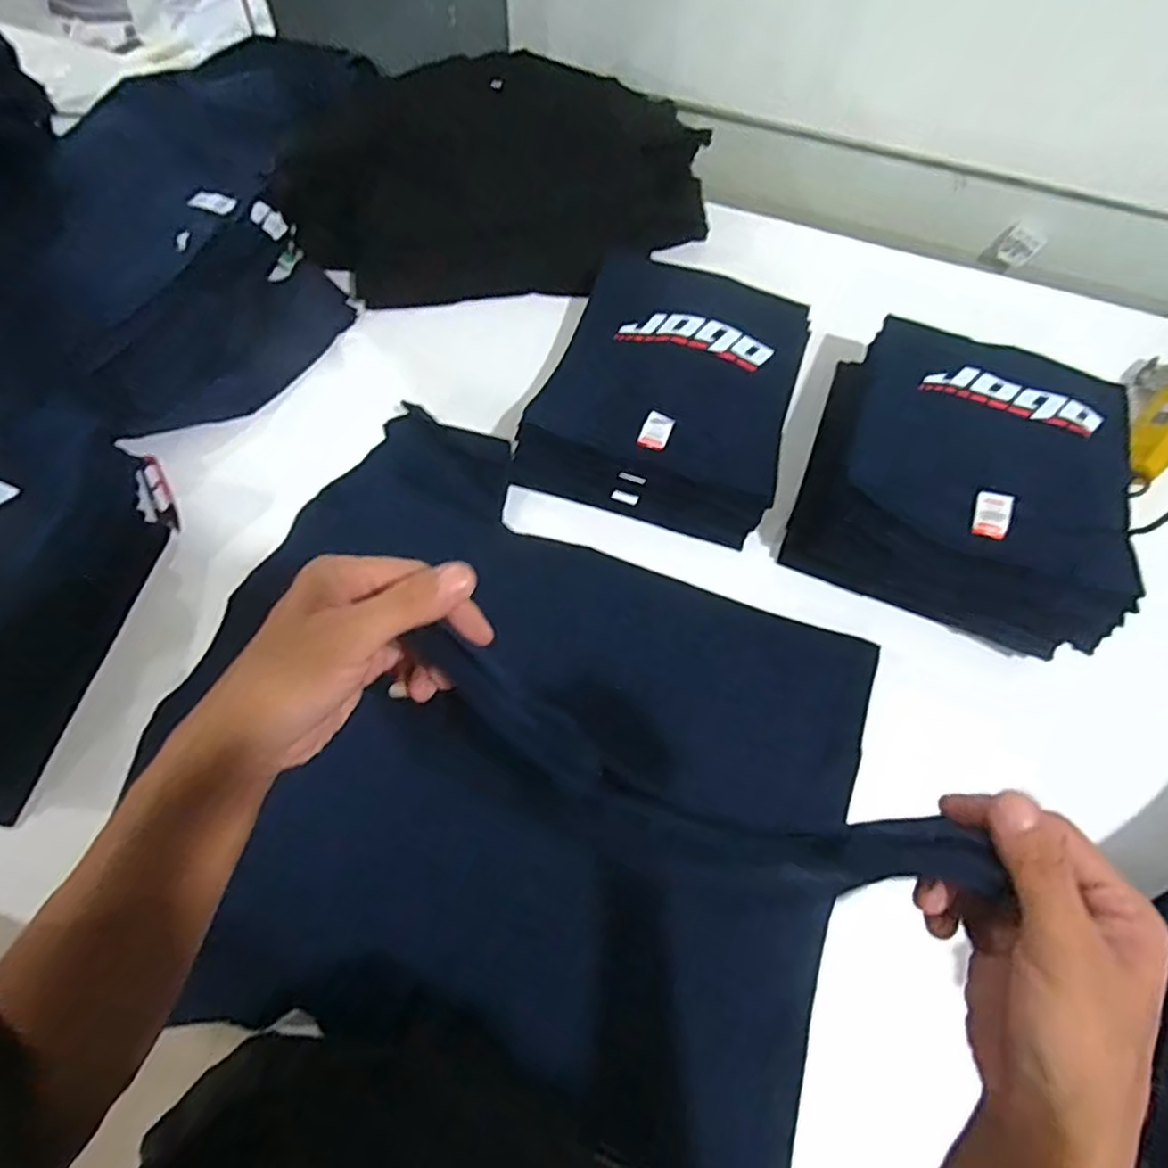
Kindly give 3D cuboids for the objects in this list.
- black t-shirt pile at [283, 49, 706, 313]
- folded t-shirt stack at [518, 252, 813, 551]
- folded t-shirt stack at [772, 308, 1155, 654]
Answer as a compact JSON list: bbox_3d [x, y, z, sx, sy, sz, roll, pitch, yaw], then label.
[{"bbox_3d":[-0.120,-0.583,0.951,0.590,0.193,0.243,-6,64,-6],"label":"black t-shirt pile"},{"bbox_3d":[0.110,-0.255,0.835,0.307,0.079,0.366,17,64,6],"label":"folded t-shirt stack"},{"bbox_3d":[0.433,-0.117,0.755,0.313,0.123,0.358,20,64,7],"label":"folded t-shirt stack"}]

